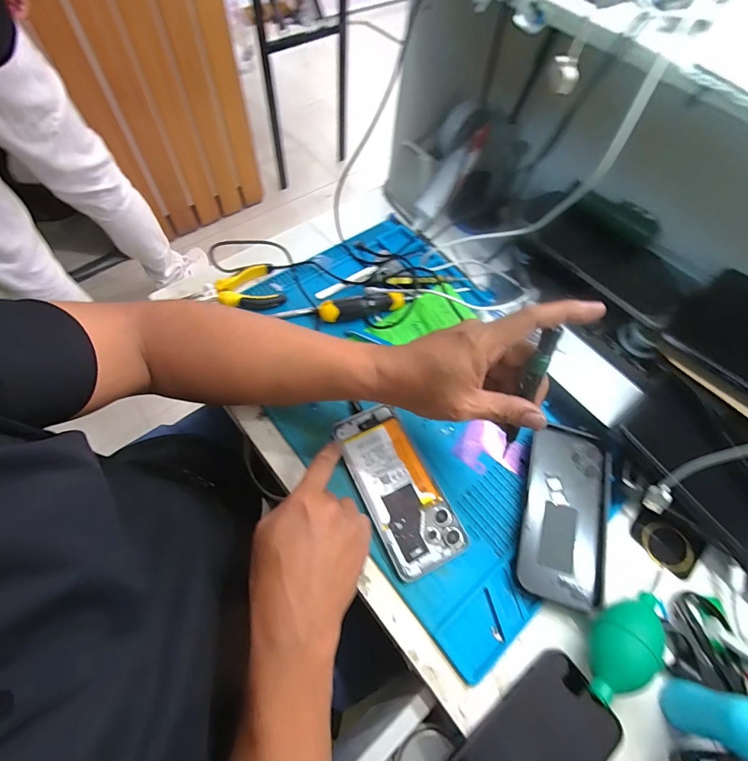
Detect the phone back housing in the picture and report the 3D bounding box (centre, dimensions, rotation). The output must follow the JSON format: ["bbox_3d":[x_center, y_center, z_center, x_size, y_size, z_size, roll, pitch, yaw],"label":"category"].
[{"bbox_3d":[0.194,0.132,0.380,0.084,0.014,0.168,17,61,5],"label":"phone back housing"}]

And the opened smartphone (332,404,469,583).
[{"bbox_3d":[0.023,0.105,0.384,0.074,0.008,0.167,-23,65,-13],"label":"opened smartphone"}]

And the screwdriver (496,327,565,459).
[{"bbox_3d":[0.126,0.012,0.316,0.014,0.123,0.011,14,31,6],"label":"screwdriver"}]

